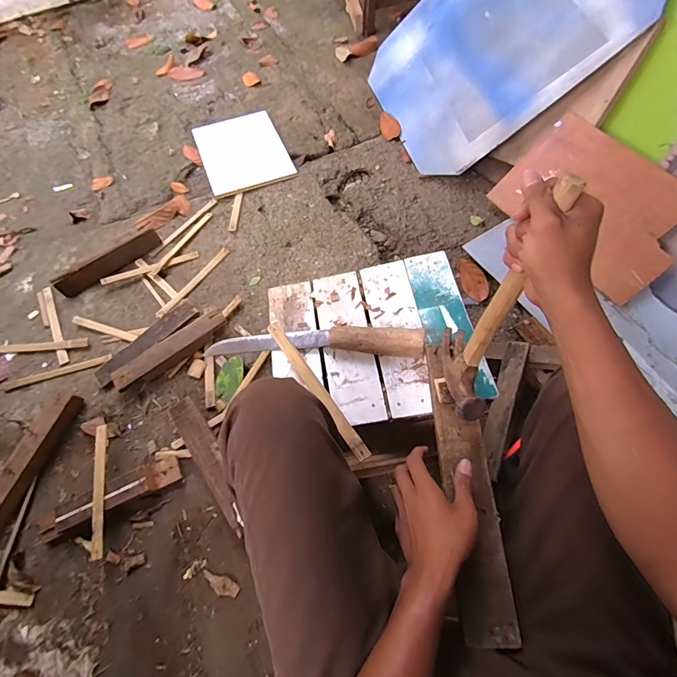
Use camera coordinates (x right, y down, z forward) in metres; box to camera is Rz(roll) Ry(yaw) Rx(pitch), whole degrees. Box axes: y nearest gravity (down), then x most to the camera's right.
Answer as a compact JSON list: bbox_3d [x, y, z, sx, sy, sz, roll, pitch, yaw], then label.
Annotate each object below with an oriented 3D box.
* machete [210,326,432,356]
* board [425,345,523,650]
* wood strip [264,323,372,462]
[{"bbox_3d":[-0.046,0.006,0.669,0.369,0.035,0.043,-2,62,18],"label":"machete"},{"bbox_3d":[0.161,0.180,0.523,0.066,0.024,0.357,-7,63,0],"label":"board"},{"bbox_3d":[-0.036,0.075,0.632,0.021,0.009,0.269,-33,67,-12],"label":"wood strip"}]

